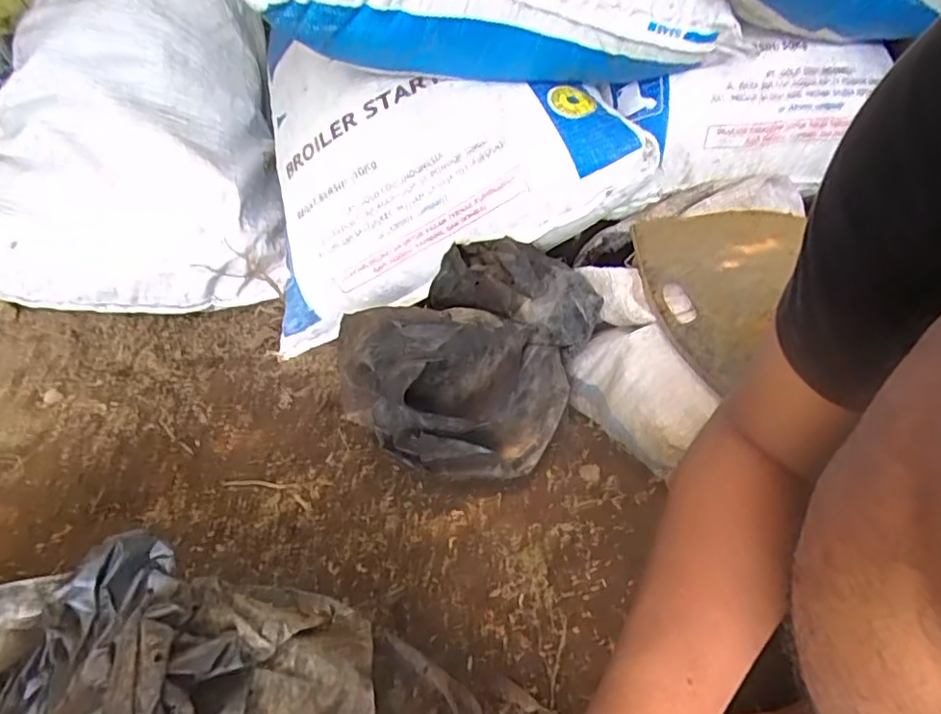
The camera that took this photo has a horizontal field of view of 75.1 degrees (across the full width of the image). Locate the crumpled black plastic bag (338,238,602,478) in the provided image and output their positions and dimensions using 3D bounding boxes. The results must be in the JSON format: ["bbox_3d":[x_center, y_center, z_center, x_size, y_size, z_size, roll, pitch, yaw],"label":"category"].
[{"bbox_3d":[0.007,-0.002,0.714,0.224,0.150,0.296,23,46,30],"label":"crumpled black plastic bag"}]

